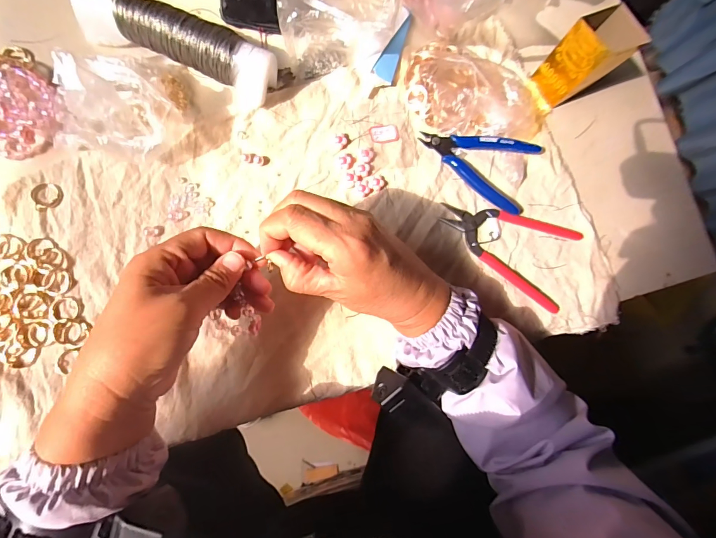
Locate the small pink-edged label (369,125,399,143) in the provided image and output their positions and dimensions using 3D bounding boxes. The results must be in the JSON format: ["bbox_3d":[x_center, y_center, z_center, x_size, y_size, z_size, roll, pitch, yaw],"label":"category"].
[{"bbox_3d":[0.026,-0.135,0.359,0.028,0.004,0.017,-7,84,-6],"label":"small pink-edged label"}]

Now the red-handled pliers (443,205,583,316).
[{"bbox_3d":[0.151,-0.026,0.359,0.141,0.007,0.086,25,82,-2],"label":"red-handled pliers"}]

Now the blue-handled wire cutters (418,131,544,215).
[{"bbox_3d":[0.123,-0.113,0.362,0.116,0.014,0.078,26,82,-2],"label":"blue-handled wire cutters"}]

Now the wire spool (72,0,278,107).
[{"bbox_3d":[-0.166,-0.206,0.332,0.180,0.048,0.040,22,82,-3],"label":"wire spool"}]

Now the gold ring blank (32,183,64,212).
[{"bbox_3d":[-0.273,-0.064,0.316,0.024,0.004,0.024,1,83,-6],"label":"gold ring blank"}]

